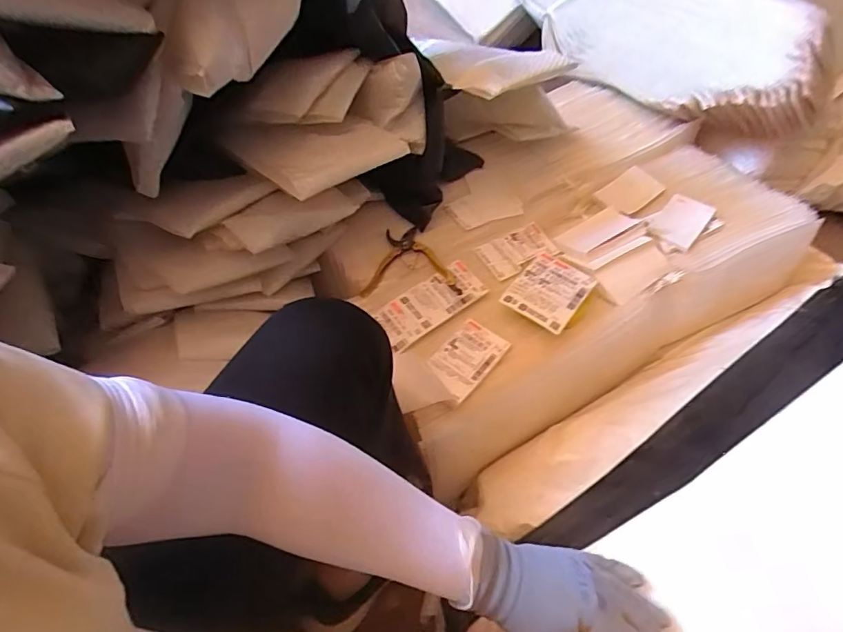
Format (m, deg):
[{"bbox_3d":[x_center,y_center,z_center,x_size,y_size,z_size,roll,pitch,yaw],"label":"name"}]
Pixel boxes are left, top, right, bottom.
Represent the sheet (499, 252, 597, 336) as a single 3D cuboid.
[{"bbox_3d":[0.195,-0.040,0.732,0.101,0.012,0.126,33,60,22],"label":"sheet"}]

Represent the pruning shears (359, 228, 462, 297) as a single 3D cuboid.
[{"bbox_3d":[-0.020,-0.090,0.780,0.151,0.015,0.141,-2,55,-2],"label":"pruning shears"}]

